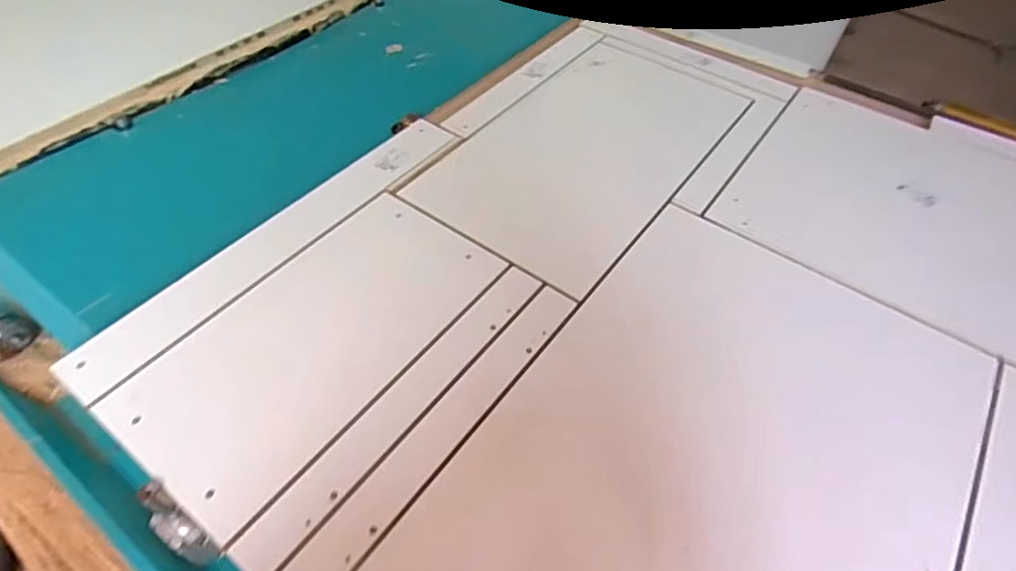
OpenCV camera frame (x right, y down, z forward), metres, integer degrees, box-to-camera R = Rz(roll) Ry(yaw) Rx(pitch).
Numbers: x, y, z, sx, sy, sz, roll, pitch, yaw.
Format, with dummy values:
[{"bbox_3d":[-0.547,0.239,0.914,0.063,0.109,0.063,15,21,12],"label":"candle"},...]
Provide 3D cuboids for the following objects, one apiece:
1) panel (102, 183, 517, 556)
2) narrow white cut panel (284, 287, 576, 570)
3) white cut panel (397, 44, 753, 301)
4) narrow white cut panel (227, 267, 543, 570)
[{"bbox_3d":[-0.224,0.053,0.687,0.221,0.016,0.438,32,57,20],"label":"panel"},{"bbox_3d":[-0.065,0.147,0.613,0.046,0.013,0.436,32,57,20],"label":"narrow white cut panel"},{"bbox_3d":[0.140,-0.233,0.924,0.315,0.017,0.564,33,57,21],"label":"white cut panel"},{"bbox_3d":[-0.108,0.121,0.630,0.049,0.016,0.437,32,57,20],"label":"narrow white cut panel"}]

